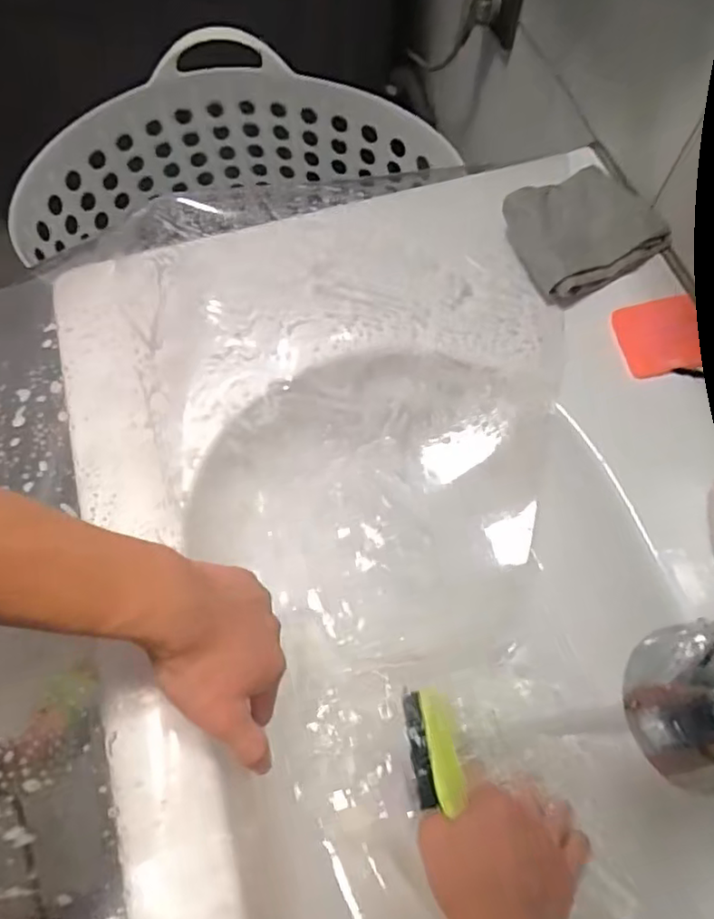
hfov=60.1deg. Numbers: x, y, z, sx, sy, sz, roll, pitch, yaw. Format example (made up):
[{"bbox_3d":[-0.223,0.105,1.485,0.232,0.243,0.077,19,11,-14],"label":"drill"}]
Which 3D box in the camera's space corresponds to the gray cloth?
[{"bbox_3d":[0.180,-0.187,0.499,0.123,0.042,0.099,-26,69,-10],"label":"gray cloth"}]

